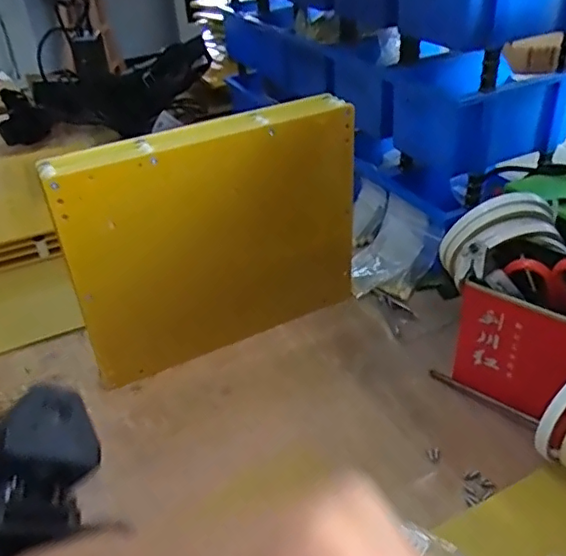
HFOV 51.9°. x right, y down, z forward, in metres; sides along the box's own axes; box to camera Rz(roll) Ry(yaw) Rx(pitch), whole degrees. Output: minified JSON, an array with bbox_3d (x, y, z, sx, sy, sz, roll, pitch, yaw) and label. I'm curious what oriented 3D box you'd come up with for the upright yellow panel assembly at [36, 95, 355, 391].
[{"bbox_3d":[-0.051,-0.030,0.489,0.249,0.192,0.045,-20,38,-18],"label":"upright yellow panel assembly"}]

